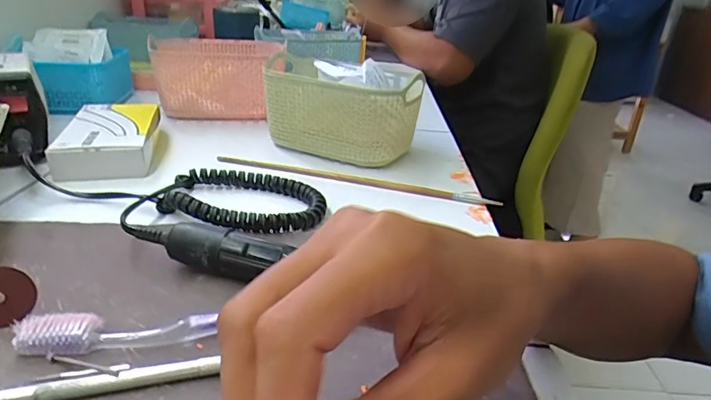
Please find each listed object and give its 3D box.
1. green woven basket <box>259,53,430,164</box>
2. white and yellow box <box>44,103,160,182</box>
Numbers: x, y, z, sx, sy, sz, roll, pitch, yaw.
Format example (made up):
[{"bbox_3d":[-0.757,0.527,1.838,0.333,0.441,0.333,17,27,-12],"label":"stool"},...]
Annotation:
[{"bbox_3d":[-0.016,-0.098,0.532,0.170,0.085,0.132,8,26,9],"label":"green woven basket"},{"bbox_3d":[-0.248,-0.064,0.489,0.086,0.031,0.148,-5,27,-18],"label":"white and yellow box"}]

